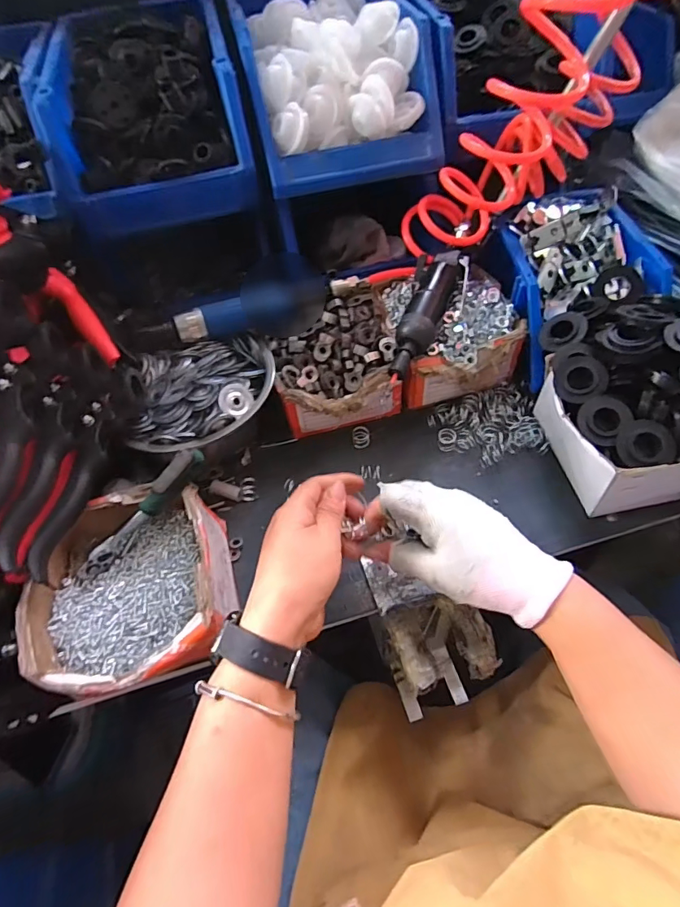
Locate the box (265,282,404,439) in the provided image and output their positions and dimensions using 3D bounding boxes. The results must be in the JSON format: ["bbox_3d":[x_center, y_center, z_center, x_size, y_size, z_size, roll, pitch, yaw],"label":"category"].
[{"bbox_3d":[-0.006,-0.102,0.536,0.135,0.087,0.161,-10,54,-3],"label":"box"}]

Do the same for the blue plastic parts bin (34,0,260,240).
[{"bbox_3d":[-0.225,-0.420,0.562,0.198,0.126,0.321,-13,54,-5],"label":"blue plastic parts bin"}]

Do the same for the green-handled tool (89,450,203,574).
[{"bbox_3d":[-0.175,0.051,0.413,0.143,0.026,0.022,-46,58,10],"label":"green-handled tool"}]

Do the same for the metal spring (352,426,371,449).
[{"bbox_3d":[0.024,-0.018,0.517,0.019,0.020,0.016,0,54,4],"label":"metal spring"}]

